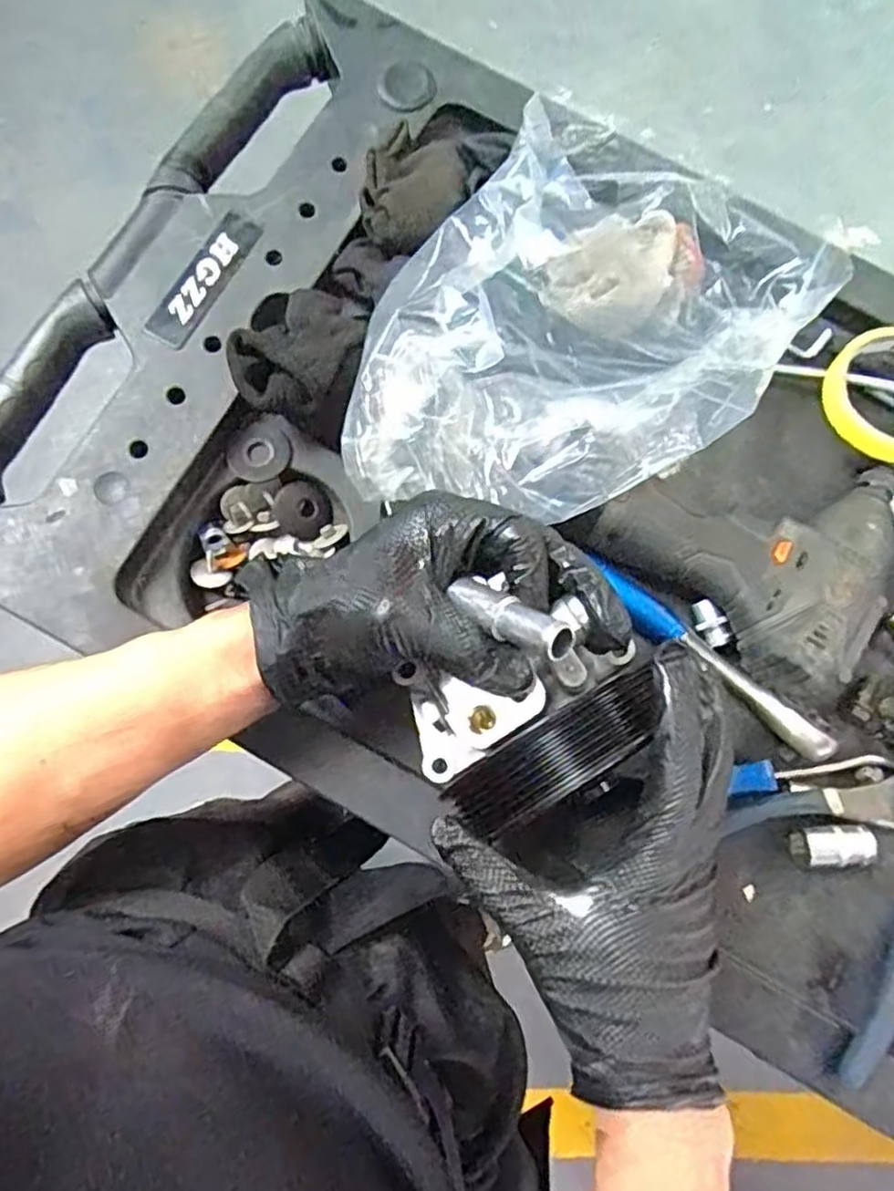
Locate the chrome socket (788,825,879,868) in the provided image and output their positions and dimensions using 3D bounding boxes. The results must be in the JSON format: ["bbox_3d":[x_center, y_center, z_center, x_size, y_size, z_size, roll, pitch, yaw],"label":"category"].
[{"bbox_3d":[0.220,0.142,0.407,0.044,0.016,0.021,-9,77,9],"label":"chrome socket"}]

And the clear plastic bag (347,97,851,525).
[{"bbox_3d":[0.075,-0.144,0.399,0.237,0.076,0.205,10,79,0],"label":"clear plastic bag"}]

